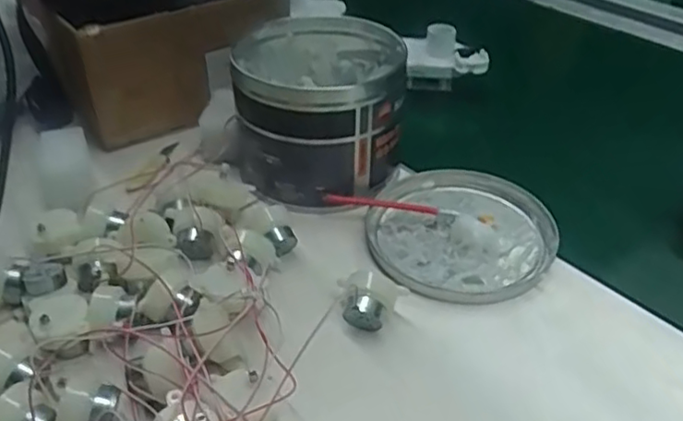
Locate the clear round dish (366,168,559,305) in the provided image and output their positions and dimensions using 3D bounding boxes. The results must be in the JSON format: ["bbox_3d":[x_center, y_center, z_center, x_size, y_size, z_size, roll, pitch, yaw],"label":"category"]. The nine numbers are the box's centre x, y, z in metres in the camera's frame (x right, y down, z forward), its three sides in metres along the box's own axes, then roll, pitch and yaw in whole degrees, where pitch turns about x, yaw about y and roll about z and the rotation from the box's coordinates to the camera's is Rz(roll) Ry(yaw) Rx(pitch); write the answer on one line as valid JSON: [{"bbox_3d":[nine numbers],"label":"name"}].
[{"bbox_3d":[0.085,0.015,0.462,0.127,0.020,0.126,0,37,0],"label":"clear round dish"}]

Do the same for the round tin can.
[{"bbox_3d":[-0.017,-0.081,0.504,0.125,0.092,0.130,0,37,0],"label":"round tin can"}]

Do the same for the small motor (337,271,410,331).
[{"bbox_3d":[0.018,0.053,0.392,0.039,0.035,0.029,4,37,5],"label":"small motor"}]

